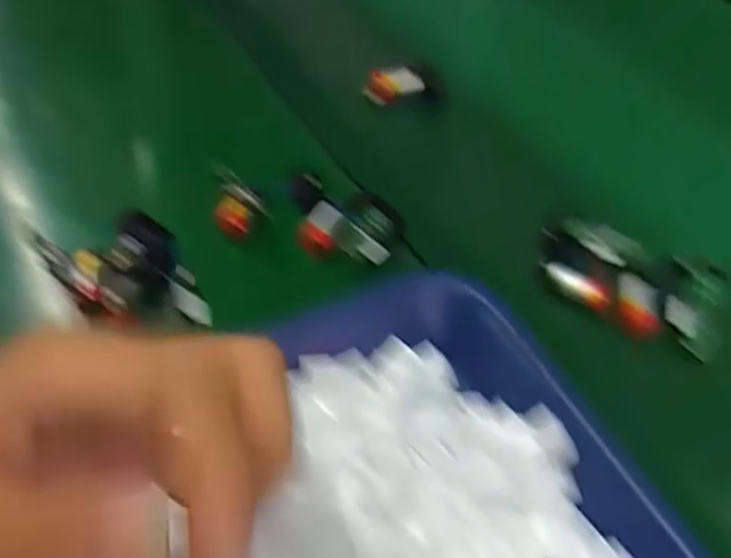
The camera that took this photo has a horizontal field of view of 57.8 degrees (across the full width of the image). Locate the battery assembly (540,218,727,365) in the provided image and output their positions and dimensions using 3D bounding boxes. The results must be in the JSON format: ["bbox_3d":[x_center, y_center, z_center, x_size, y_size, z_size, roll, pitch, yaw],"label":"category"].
[{"bbox_3d":[0.146,0.001,0.367,0.099,0.027,0.049,18,54,14],"label":"battery assembly"}]

